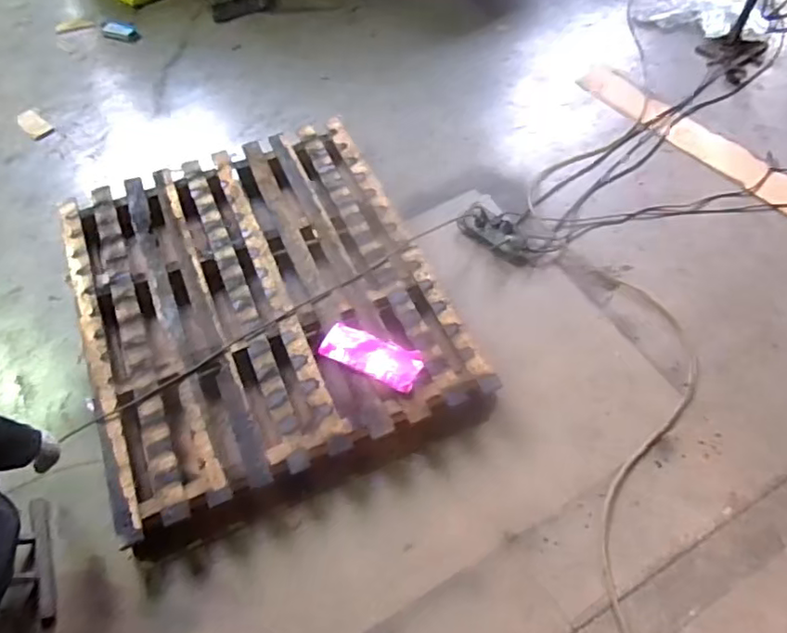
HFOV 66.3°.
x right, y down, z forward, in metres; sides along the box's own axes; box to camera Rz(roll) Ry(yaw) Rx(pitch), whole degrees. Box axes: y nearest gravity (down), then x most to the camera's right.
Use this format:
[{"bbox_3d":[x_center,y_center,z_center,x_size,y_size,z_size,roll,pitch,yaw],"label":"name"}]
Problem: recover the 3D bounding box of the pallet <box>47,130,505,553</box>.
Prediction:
[{"bbox_3d":[-0.430,-0.105,1.795,0.971,0.109,1.231,-21,58,-12],"label":"pallet"}]

